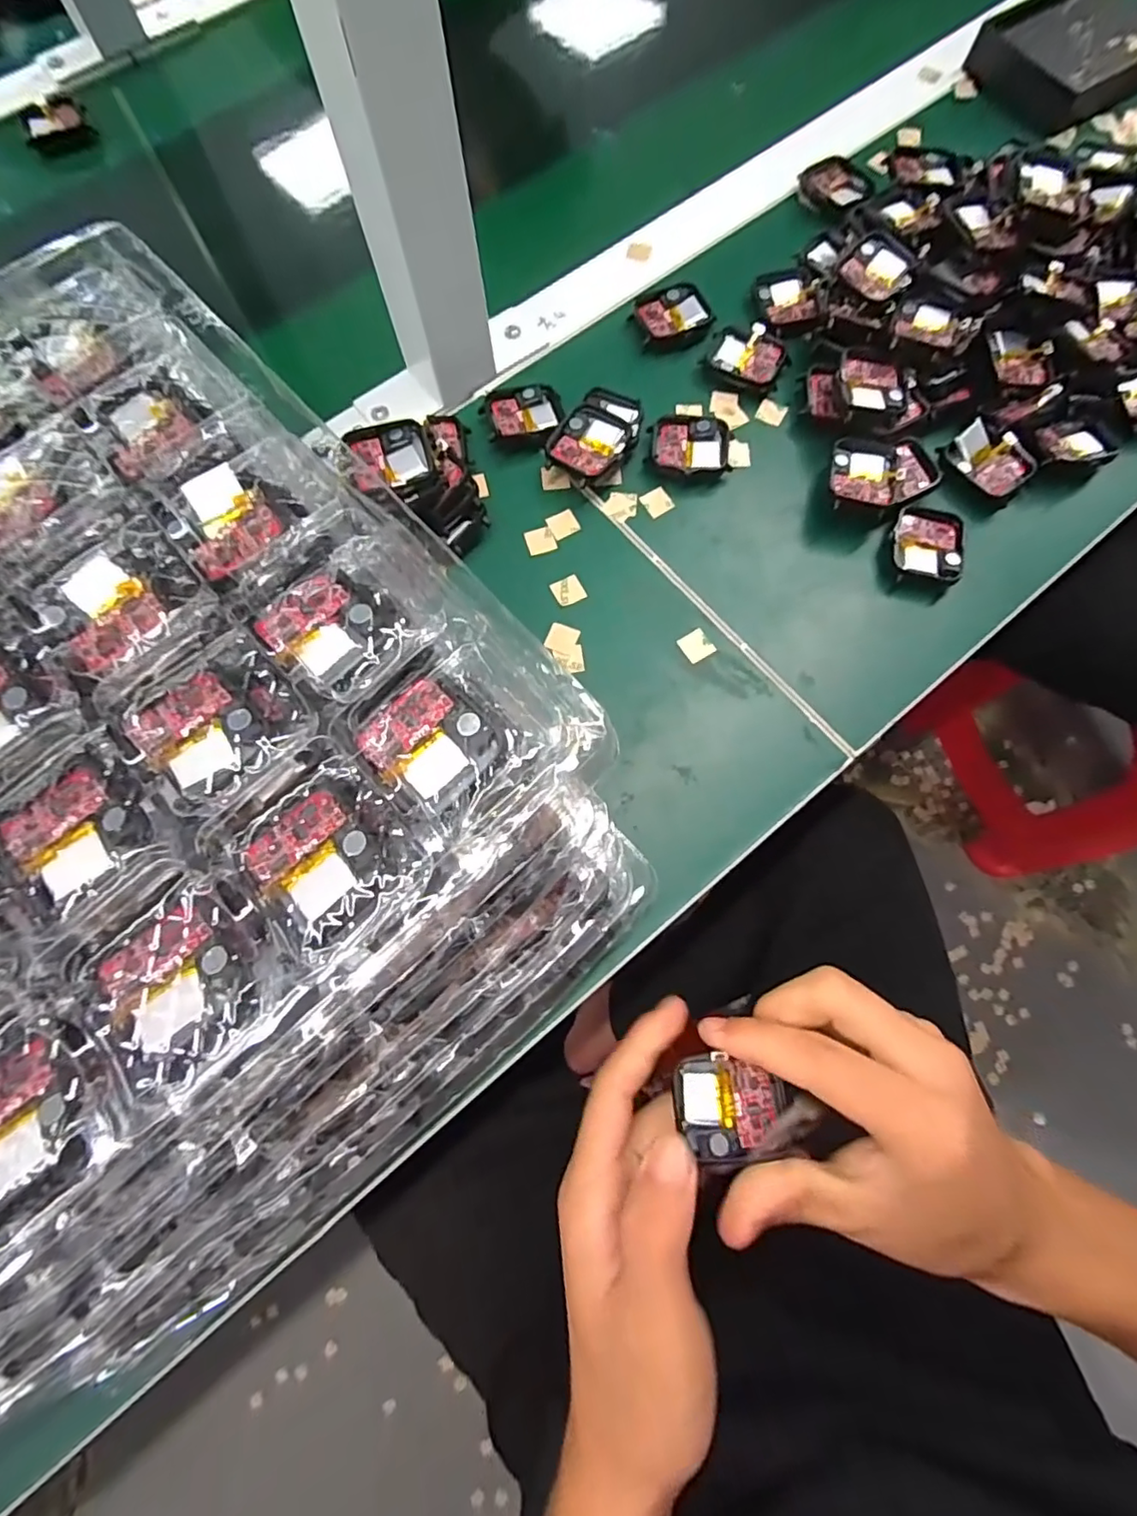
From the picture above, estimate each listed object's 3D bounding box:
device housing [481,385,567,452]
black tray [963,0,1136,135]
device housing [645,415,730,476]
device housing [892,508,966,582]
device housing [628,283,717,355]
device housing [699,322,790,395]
[{"bbox_3d":[-0.025,-0.199,0.340,0.047,0.009,0.041,-18,75,-4],"label":"device housing"},{"bbox_3d":[0.370,-0.510,0.414,0.161,0.019,0.104,-35,76,-8],"label":"black tray"},{"bbox_3d":[0.068,-0.176,0.333,0.047,0.010,0.037,-3,74,0],"label":"device housing"},{"bbox_3d":[0.190,-0.112,0.309,0.036,0.008,0.040,11,75,4],"label":"device housing"},{"bbox_3d":[0.062,-0.271,0.359,0.043,0.009,0.047,-27,75,-6],"label":"device housing"},{"bbox_3d":[0.105,-0.238,0.346,0.047,0.009,0.037,25,76,8],"label":"device housing"}]

